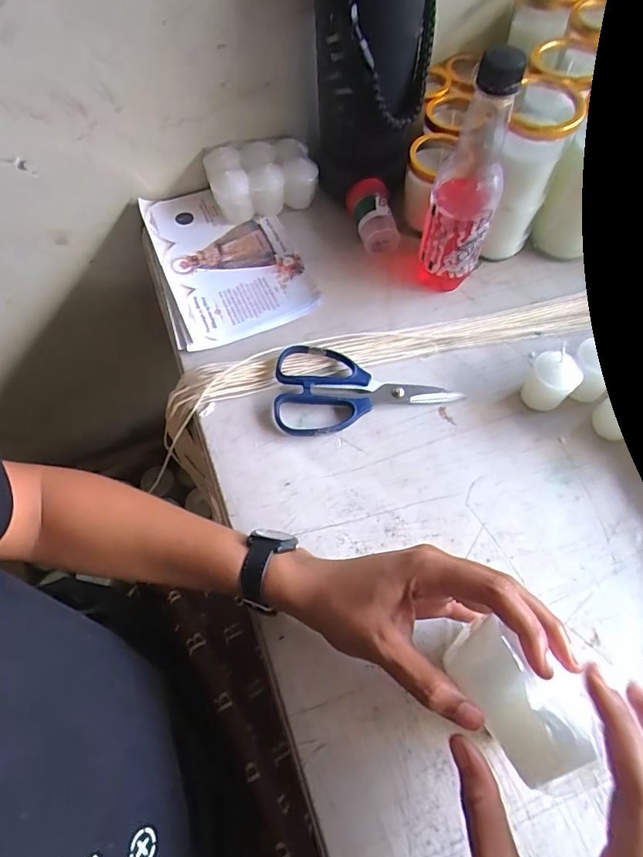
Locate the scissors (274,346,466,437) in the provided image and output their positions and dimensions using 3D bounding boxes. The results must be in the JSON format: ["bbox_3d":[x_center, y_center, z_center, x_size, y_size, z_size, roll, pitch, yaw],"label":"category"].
[{"bbox_3d":[0.039,-0.039,0.431,0.160,0.015,0.082,-5,63,-1],"label":"scissors"}]

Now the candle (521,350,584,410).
[{"bbox_3d":[0.195,-0.038,0.412,0.036,0.048,0.030,35,69,17],"label":"candle"}]

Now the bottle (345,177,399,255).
[{"bbox_3d":[0.054,-0.222,0.503,0.044,0.040,0.068,-9,63,-3],"label":"bottle"}]

